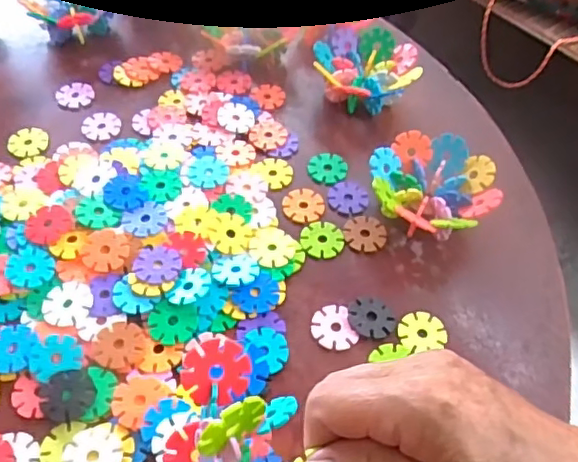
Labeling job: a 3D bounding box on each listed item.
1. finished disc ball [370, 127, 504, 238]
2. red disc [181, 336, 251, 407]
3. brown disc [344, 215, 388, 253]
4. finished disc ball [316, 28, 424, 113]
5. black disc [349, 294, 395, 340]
[{"bbox_3d":[0.104,-0.028,0.438,0.087,0.041,0.086,2,53,-2],"label":"finished disc ball"},{"bbox_3d":[-0.034,0.065,0.274,0.031,0.004,0.030,1,86,-9],"label":"red disc"},{"bbox_3d":[0.057,0.001,0.439,0.031,0.004,0.032,2,53,-2],"label":"brown disc"},{"bbox_3d":[0.065,-0.135,0.515,0.087,0.042,0.078,5,53,1],"label":"finished disc ball"},{"bbox_3d":[0.055,0.056,0.392,0.030,0.004,0.031,2,53,-2],"label":"black disc"}]

